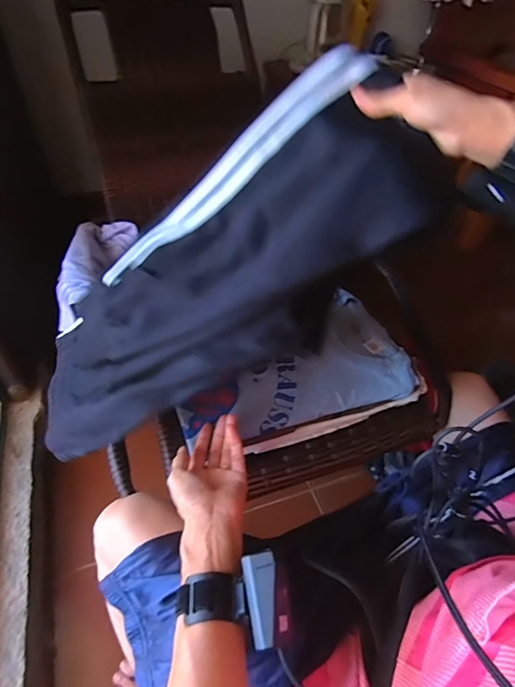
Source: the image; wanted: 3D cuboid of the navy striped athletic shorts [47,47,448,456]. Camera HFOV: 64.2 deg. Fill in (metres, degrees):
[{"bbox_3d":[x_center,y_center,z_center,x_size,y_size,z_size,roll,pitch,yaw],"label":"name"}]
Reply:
[{"bbox_3d":[-0.052,-0.069,0.461,0.523,0.098,0.219,-40,49,10],"label":"navy striped athletic shorts"}]

